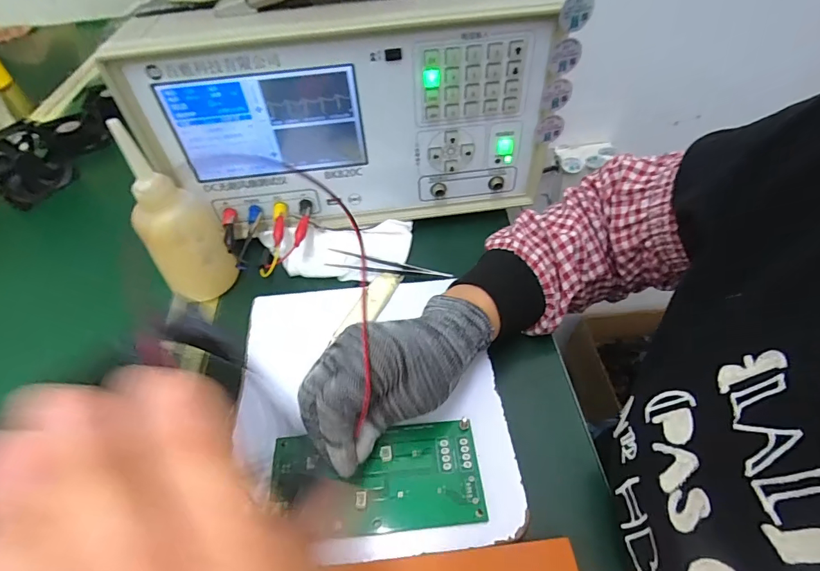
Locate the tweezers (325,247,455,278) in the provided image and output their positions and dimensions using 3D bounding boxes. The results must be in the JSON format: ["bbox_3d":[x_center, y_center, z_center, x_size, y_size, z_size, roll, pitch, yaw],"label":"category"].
[{"bbox_3d":[-0.019,-0.019,0.409,0.122,0.009,0.017,7,51,11],"label":"tweezers"}]

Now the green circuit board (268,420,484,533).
[{"bbox_3d":[-0.021,0.122,0.277,0.132,0.004,0.065,0,50,-2],"label":"green circuit board"}]

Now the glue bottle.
[{"bbox_3d":[-0.205,-0.056,0.367,0.062,0.144,0.066,-34,55,-21],"label":"glue bottle"}]

